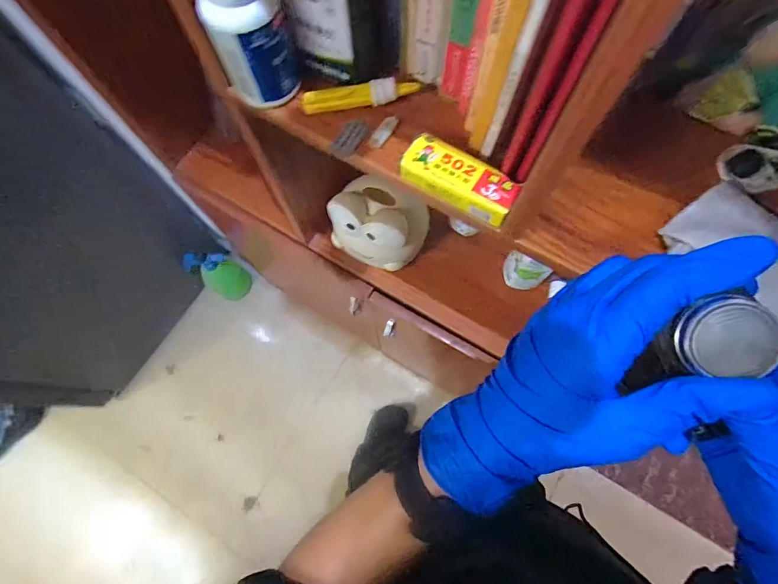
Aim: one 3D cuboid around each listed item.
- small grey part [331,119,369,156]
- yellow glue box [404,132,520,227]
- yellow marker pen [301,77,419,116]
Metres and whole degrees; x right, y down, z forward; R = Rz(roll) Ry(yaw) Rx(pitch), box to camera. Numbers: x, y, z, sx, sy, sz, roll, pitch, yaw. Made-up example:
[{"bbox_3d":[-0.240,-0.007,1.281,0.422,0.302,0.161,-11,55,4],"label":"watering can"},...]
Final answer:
[{"bbox_3d":[-0.036,-0.146,0.379,0.022,0.009,0.037,31,76,10],"label":"small grey part"},{"bbox_3d":[0.060,-0.097,0.345,0.100,0.021,0.039,31,76,10],"label":"yellow glue box"},{"bbox_3d":[-0.027,-0.184,0.377,0.108,0.018,0.016,-8,72,-1],"label":"yellow marker pen"}]

